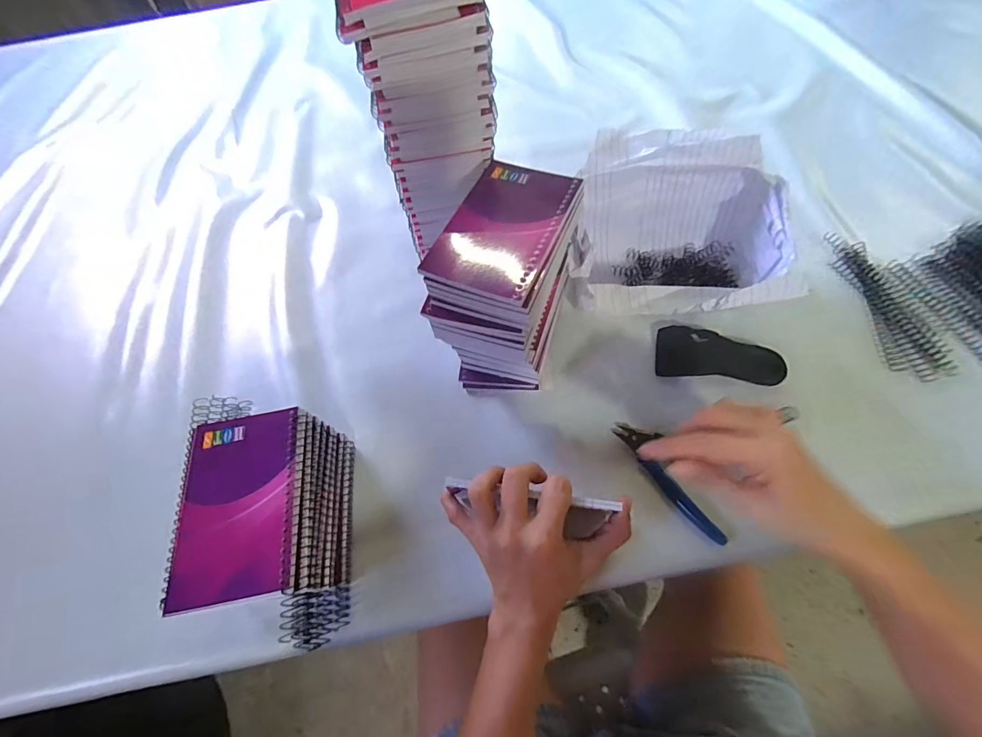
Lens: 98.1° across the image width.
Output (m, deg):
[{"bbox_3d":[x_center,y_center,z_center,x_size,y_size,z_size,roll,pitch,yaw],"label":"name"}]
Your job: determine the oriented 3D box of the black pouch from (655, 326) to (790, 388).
[{"bbox_3d":[0.234,-0.014,0.440,0.119,0.010,0.059,7,62,8],"label":"black pouch"}]

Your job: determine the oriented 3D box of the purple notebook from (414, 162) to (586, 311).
[{"bbox_3d":[0.013,-0.109,0.321,0.079,0.008,0.129,19,66,15],"label":"purple notebook"}]

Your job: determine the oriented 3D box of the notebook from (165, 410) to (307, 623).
[{"bbox_3d":[-0.179,0.095,0.305,0.082,0.011,0.130,-10,62,1],"label":"notebook"}]

